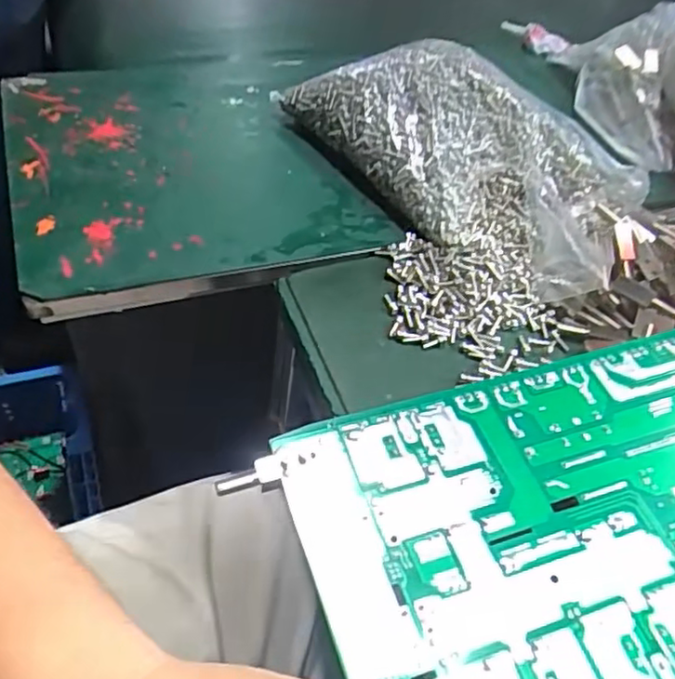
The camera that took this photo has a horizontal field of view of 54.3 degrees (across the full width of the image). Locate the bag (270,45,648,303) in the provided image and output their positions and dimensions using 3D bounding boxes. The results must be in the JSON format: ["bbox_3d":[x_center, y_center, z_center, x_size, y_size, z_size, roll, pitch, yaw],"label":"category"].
[{"bbox_3d":[0.095,-0.163,0.526,0.309,0.070,0.163,35,58,23],"label":"bag"}]

